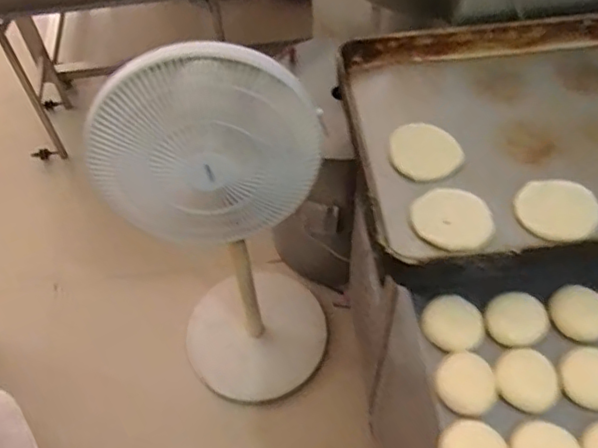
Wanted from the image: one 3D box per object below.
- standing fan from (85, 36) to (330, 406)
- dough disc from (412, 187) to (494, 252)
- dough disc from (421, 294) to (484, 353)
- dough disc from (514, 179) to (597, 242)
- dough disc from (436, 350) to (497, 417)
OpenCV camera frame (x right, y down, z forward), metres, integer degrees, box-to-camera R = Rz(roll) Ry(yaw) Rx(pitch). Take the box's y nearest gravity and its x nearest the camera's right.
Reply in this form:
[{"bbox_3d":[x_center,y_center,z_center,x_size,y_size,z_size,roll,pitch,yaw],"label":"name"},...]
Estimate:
[{"bbox_3d":[-0.122,0.031,1.178,0.322,0.928,0.285,-5,54,-1],"label":"standing fan"},{"bbox_3d":[0.189,-0.007,0.748,0.096,0.015,0.080,22,58,17],"label":"dough disc"},{"bbox_3d":[0.179,0.114,0.704,0.065,0.011,0.068,-30,58,-18],"label":"dough disc"},{"bbox_3d":[0.323,-0.019,0.755,0.104,0.006,0.086,-5,54,-1],"label":"dough disc"},{"bbox_3d":[0.183,0.174,0.664,0.064,0.011,0.067,-1,54,2],"label":"dough disc"}]

